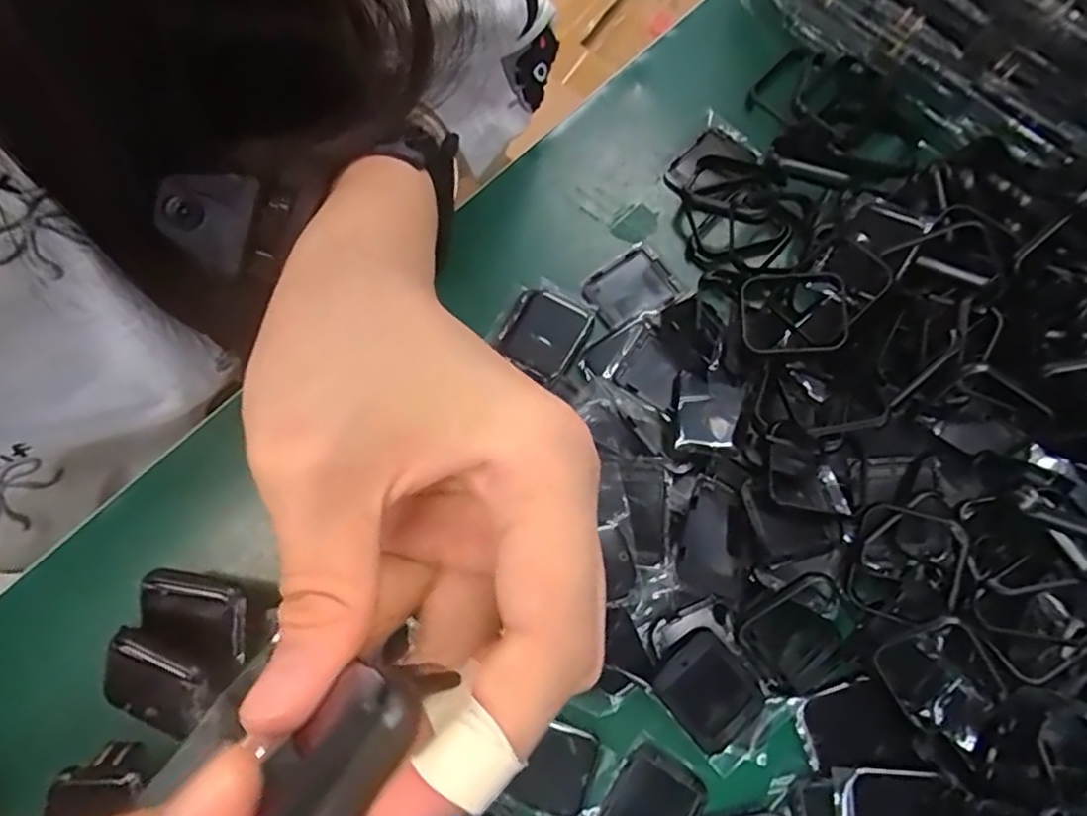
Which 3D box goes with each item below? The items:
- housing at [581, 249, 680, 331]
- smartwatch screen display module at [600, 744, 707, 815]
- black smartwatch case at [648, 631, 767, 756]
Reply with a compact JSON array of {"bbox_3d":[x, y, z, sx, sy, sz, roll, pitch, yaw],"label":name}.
[{"bbox_3d":[0.040,-0.055,0.307,0.039,0.004,0.031,-36,77,-9],"label":"housing"},{"bbox_3d":[0.041,0.155,0.250,0.031,0.004,0.040,32,77,9],"label":"smartwatch screen display module"},{"bbox_3d":[0.064,0.110,0.255,0.033,0.011,0.040,-40,78,-9],"label":"black smartwatch case"}]

